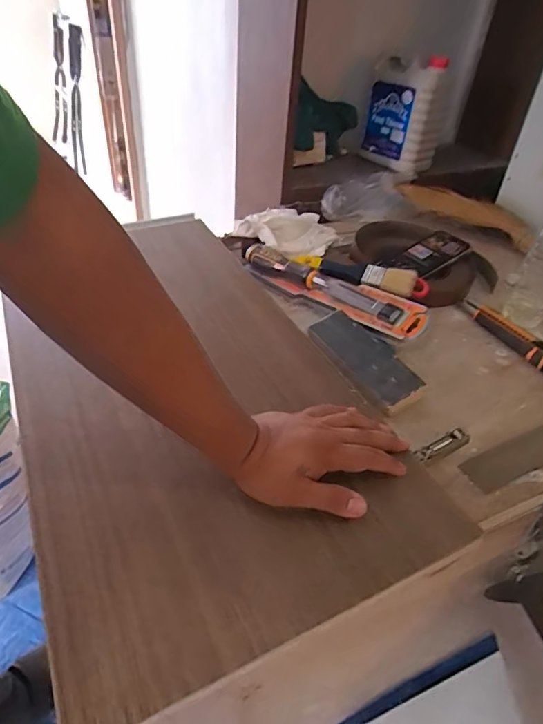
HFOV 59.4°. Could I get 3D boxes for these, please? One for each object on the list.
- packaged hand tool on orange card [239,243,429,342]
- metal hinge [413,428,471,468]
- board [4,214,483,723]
[{"bbox_3d":[0.079,-0.115,0.707,0.309,0.029,0.055,30,46,27],"label":"packaged hand tool on orange card"},{"bbox_3d":[0.179,0.090,0.500,0.058,0.015,0.015,-25,47,-10],"label":"metal hinge"},{"bbox_3d":[-0.118,0.003,0.563,0.339,0.017,0.646,-16,45,-22],"label":"board"}]

